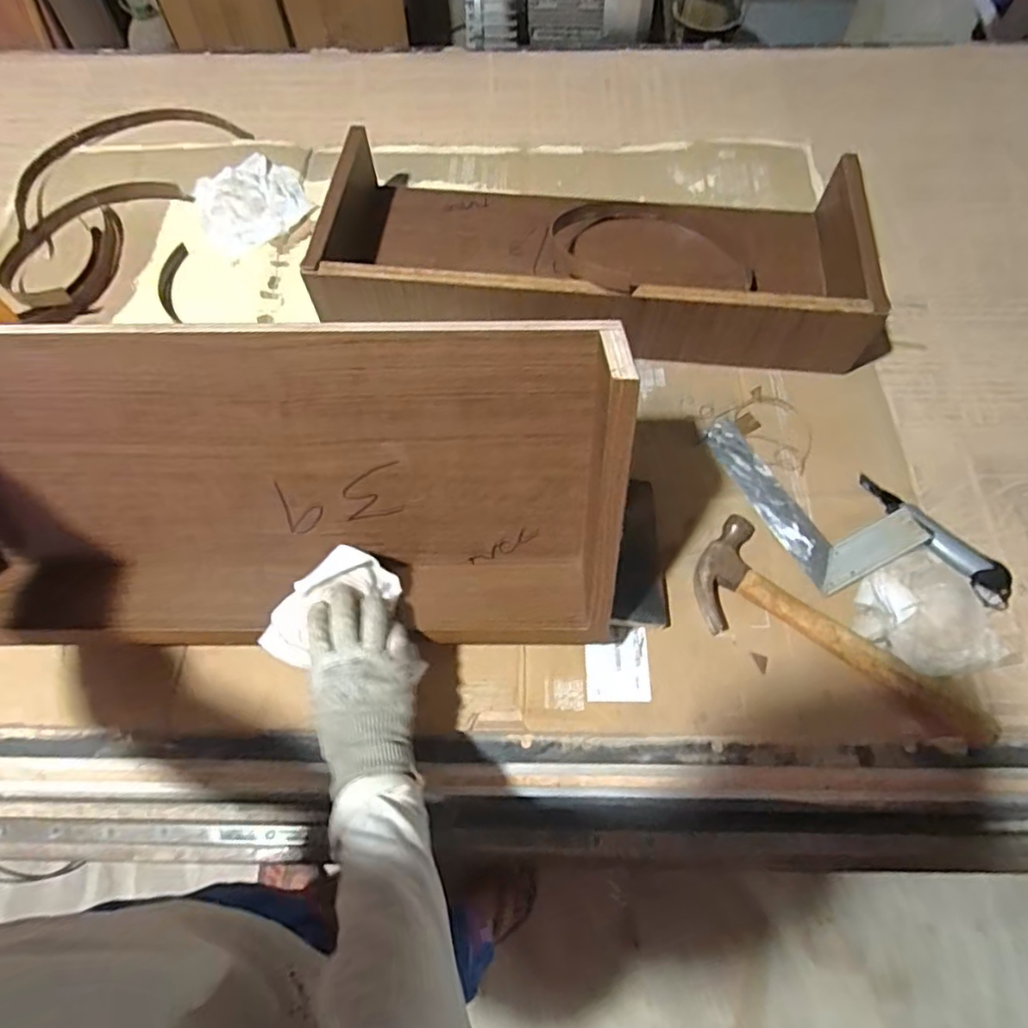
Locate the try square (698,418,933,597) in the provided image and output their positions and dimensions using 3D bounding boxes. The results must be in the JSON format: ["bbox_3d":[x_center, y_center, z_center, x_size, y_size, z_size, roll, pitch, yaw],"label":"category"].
[{"bbox_3d":[0.348,-0.035,0.725,0.134,0.024,0.243,-27,67,-11],"label":"try square"}]

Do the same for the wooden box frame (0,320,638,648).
[{"bbox_3d":[-0.253,-0.012,0.562,0.676,0.286,0.110,-1,36,0],"label":"wooden box frame"}]

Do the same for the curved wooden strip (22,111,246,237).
[{"bbox_3d":[-0.668,-0.611,1.025,0.391,0.016,0.206,-38,70,-16],"label":"curved wooden strip"}]

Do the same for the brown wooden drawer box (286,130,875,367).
[{"bbox_3d":[0.095,-0.368,0.831,0.722,0.116,0.287,5,64,3],"label":"brown wooden drawer box"}]

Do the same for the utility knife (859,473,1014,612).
[{"bbox_3d":[0.481,0.023,0.698,0.040,0.025,0.194,-32,68,-14],"label":"utility knife"}]

